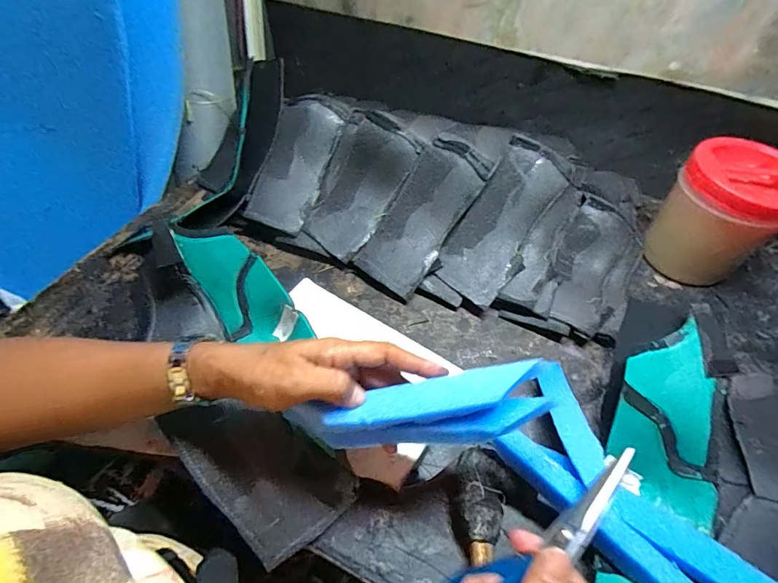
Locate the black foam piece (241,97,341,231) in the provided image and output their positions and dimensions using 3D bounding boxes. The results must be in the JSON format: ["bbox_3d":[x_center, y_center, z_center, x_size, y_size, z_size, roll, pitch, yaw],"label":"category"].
[{"bbox_3d":[-0.127,-0.169,0.548,0.080,0.030,0.173,21,86,15],"label":"black foam piece"}]

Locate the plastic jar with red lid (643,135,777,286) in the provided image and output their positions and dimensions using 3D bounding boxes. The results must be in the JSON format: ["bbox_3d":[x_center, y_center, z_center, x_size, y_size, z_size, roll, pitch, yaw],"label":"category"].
[{"bbox_3d":[0.395,-0.087,0.494,0.116,0.140,0.115,0,52,0],"label":"plastic jar with red lid"}]

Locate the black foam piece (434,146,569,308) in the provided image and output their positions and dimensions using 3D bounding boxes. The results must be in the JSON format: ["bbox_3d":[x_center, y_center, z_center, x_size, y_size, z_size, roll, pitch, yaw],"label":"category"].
[{"bbox_3d":[0.131,-0.079,0.491,0.082,0.031,0.178,33,95,22],"label":"black foam piece"}]

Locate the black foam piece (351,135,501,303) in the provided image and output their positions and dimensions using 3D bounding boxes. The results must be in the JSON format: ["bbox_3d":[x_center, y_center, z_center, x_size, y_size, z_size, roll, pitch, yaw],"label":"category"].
[{"bbox_3d":[0.040,-0.092,0.502,0.088,0.034,0.193,37,98,25],"label":"black foam piece"}]

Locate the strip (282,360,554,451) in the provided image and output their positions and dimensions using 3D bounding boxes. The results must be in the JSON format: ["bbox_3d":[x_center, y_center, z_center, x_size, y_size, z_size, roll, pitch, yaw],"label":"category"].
[{"bbox_3d":[0.019,0.086,0.285,0.177,0.040,0.039,-12,52,7],"label":"strip"}]

